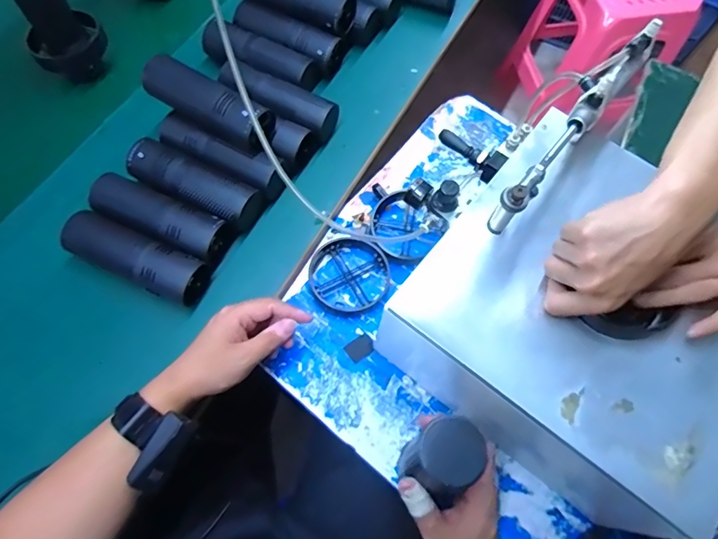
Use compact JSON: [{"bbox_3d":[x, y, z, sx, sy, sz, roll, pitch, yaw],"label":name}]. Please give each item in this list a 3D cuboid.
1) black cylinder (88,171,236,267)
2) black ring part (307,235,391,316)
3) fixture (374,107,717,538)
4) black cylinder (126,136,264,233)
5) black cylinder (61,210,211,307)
[{"bbox_3d":[-0.238,-0.056,0.562,0.162,0.062,0.059,26,68,8],"label":"black cylinder"},{"bbox_3d":[-0.012,0.006,0.586,0.100,0.008,0.101,1,67,-2],"label":"black ring part"},{"bbox_3d":[0.225,0.047,0.495,0.301,0.163,0.290,37,70,12],"label":"fixture"},{"bbox_3d":[-0.207,-0.101,0.587,0.162,0.057,0.057,25,68,8],"label":"black cylinder"},{"bbox_3d":[-0.254,-0.013,0.532,0.157,0.045,0.051,24,68,7],"label":"black cylinder"}]

